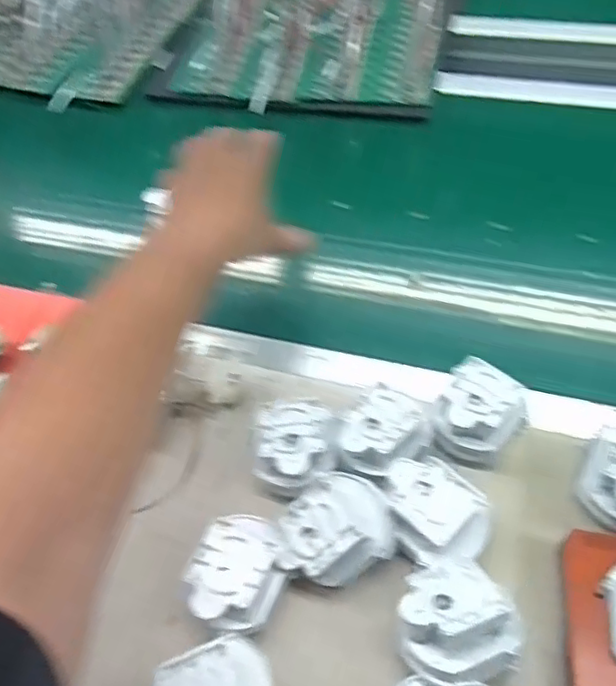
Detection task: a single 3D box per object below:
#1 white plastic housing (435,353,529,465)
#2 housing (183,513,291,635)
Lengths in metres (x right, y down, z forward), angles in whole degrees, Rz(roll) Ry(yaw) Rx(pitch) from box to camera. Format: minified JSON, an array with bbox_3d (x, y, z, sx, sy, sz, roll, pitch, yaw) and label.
[{"bbox_3d":[0.124,0.056,0.447,0.061,0.058,0.060,25,61,22],"label":"white plastic housing"},{"bbox_3d":[-0.044,0.150,0.392,0.054,0.048,0.068,18,58,19],"label":"housing"}]

